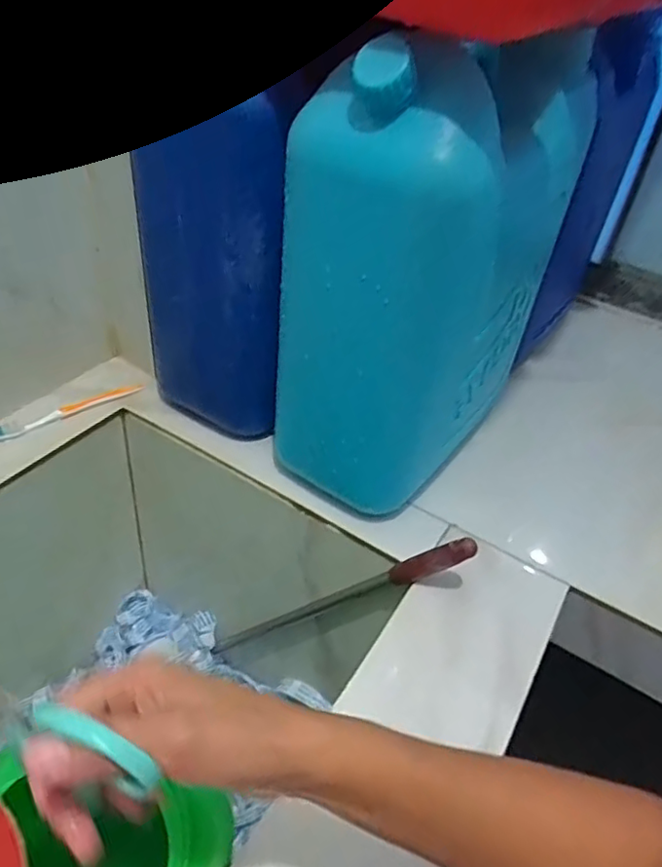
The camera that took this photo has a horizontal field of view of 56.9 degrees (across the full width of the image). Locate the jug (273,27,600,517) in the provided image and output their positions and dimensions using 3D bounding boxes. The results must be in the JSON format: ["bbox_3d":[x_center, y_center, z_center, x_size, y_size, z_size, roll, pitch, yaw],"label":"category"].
[{"bbox_3d":[0.096,-0.151,0.590,0.175,0.366,0.280,28,45,23],"label":"jug"}]

